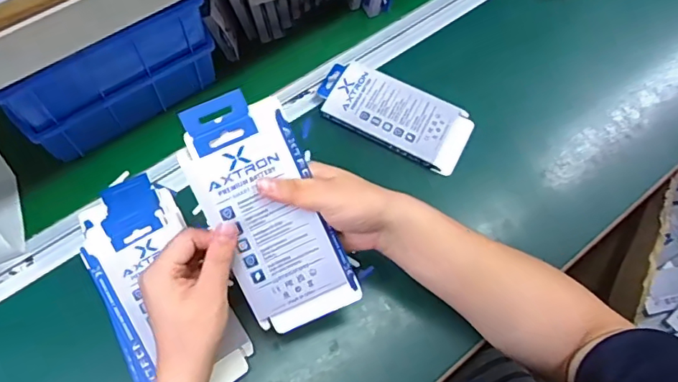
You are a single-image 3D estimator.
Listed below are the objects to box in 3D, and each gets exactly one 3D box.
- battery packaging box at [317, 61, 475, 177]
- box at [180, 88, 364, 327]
[{"bbox_3d":[0.061,-0.085,0.552,0.166,0.016,0.079,27,66,9],"label":"battery packaging box"},{"bbox_3d":[-0.054,0.018,0.388,0.083,0.013,0.186,-25,100,-8],"label":"box"}]

